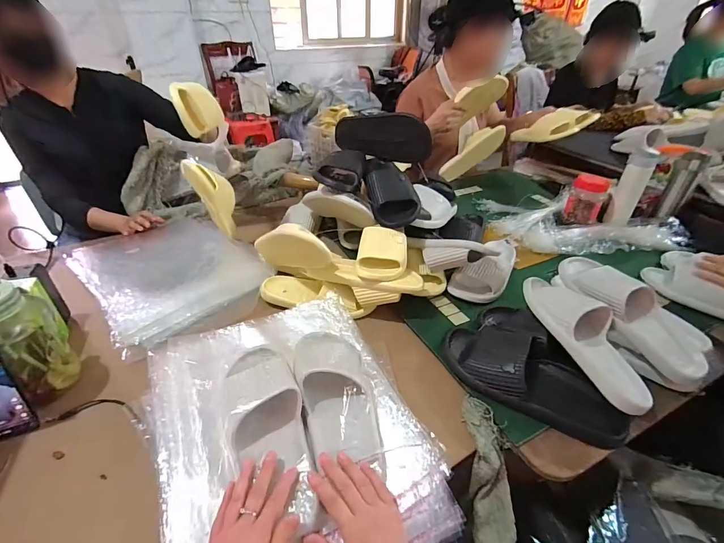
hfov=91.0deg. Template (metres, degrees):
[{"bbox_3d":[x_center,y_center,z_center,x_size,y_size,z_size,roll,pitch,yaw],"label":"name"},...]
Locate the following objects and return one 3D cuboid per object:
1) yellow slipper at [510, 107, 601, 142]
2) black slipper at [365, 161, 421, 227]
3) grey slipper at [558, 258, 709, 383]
[{"bbox_3d":[0.680,-0.526,1.290,0.277,0.088,0.094,0,27,47],"label":"yellow slipper"},{"bbox_3d":[0.066,-0.202,0.818,0.106,0.064,0.231,-5,50,-6],"label":"black slipper"},{"bbox_3d":[0.492,0.067,0.644,0.099,0.081,0.274,-25,66,-30],"label":"grey slipper"}]

